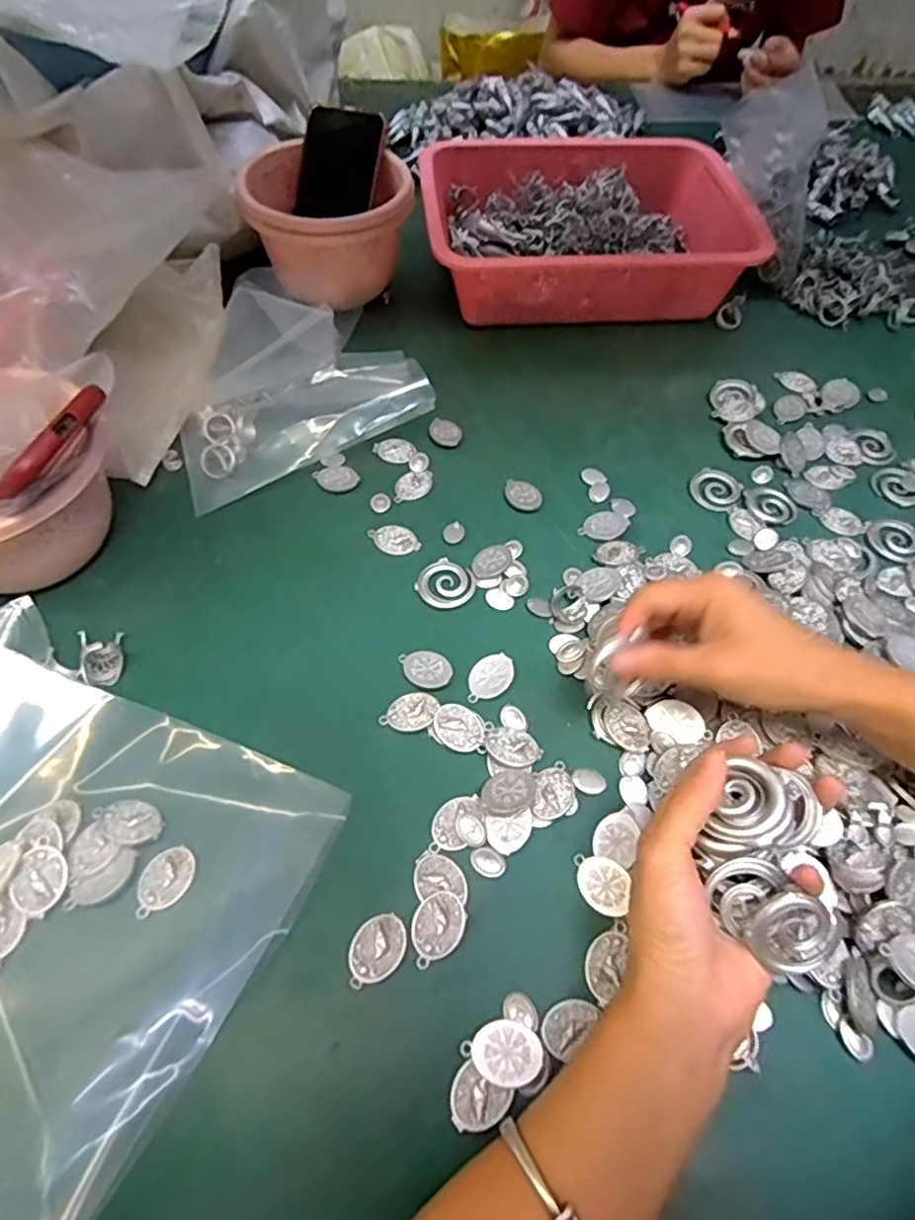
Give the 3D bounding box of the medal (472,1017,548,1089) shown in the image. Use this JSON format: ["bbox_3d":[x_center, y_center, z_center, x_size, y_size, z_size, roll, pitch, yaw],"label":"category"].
[{"bbox_3d":[0.023,0.204,0.301,0.032,0.009,0.025,11,57,4],"label":"medal"}]

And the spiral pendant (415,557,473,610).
[{"bbox_3d":[-0.009,-0.018,0.451,0.037,0.004,0.035,39,63,20],"label":"spiral pendant"}]

